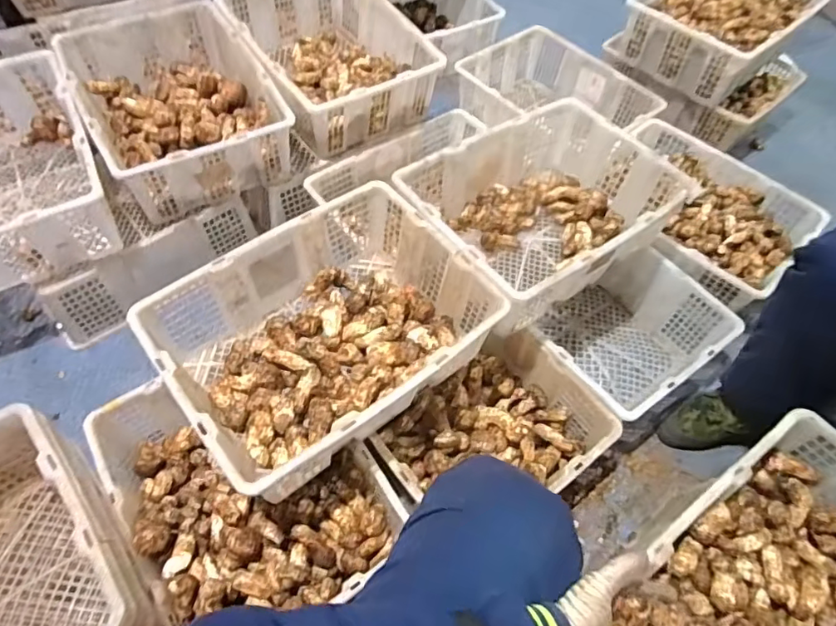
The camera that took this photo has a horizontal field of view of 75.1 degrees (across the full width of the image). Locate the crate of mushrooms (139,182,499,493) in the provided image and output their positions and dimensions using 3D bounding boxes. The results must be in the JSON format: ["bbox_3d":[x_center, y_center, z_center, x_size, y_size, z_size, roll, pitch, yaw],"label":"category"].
[{"bbox_3d":[-0.149,0.035,0.899,0.472,0.175,0.362,-34,66,-22],"label":"crate of mushrooms"}]

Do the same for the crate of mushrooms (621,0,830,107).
[{"bbox_3d":[0.858,-0.827,1.543,0.533,0.153,0.384,-38,67,-24],"label":"crate of mushrooms"}]

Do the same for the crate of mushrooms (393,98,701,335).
[{"bbox_3d":[0.241,-0.209,1.065,0.494,0.177,0.353,-31,65,-21],"label":"crate of mushrooms"}]

